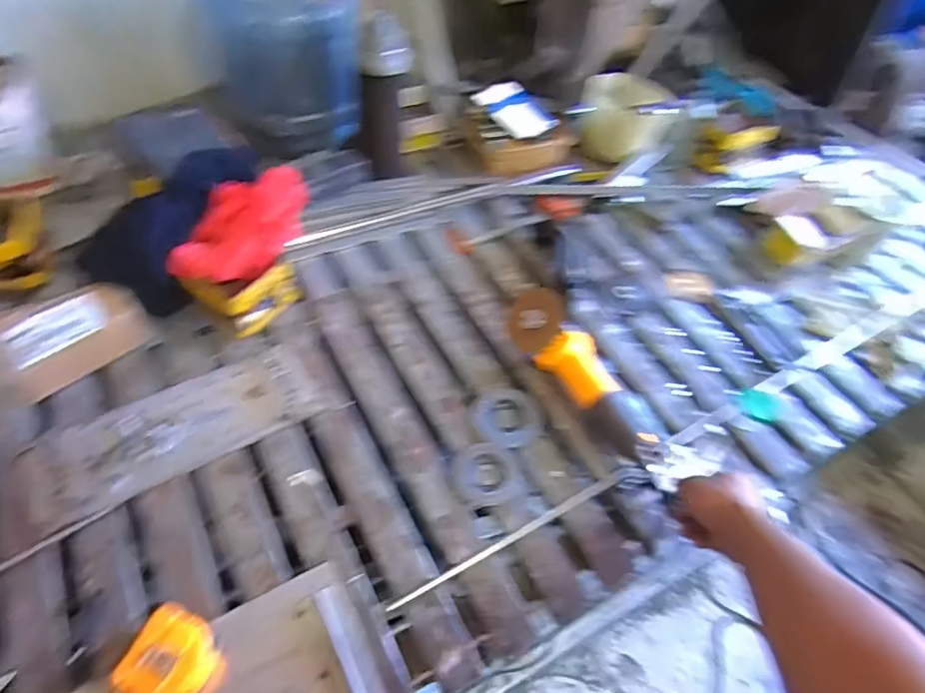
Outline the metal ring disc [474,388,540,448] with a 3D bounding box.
[{"bbox_3d":[0.064,0.101,0.801,0.089,0.008,0.093,3,54,-3],"label":"metal ring disc"}]

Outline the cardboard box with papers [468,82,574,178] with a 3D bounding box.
[{"bbox_3d":[0.111,-0.431,1.127,0.189,0.117,0.168,-6,54,-10],"label":"cardboard box with papers"}]

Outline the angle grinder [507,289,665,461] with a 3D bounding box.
[{"bbox_3d":[0.175,0.042,0.804,0.080,0.091,0.286,-31,62,-24],"label":"angle grinder"}]

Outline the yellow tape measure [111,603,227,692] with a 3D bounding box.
[{"bbox_3d":[-0.298,0.323,0.576,0.084,0.049,0.085,22,55,11],"label":"yellow tape measure"}]

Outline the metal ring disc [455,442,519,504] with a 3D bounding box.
[{"bbox_3d":[0.033,0.168,0.749,0.084,0.007,0.082,3,54,-3],"label":"metal ring disc"}]

